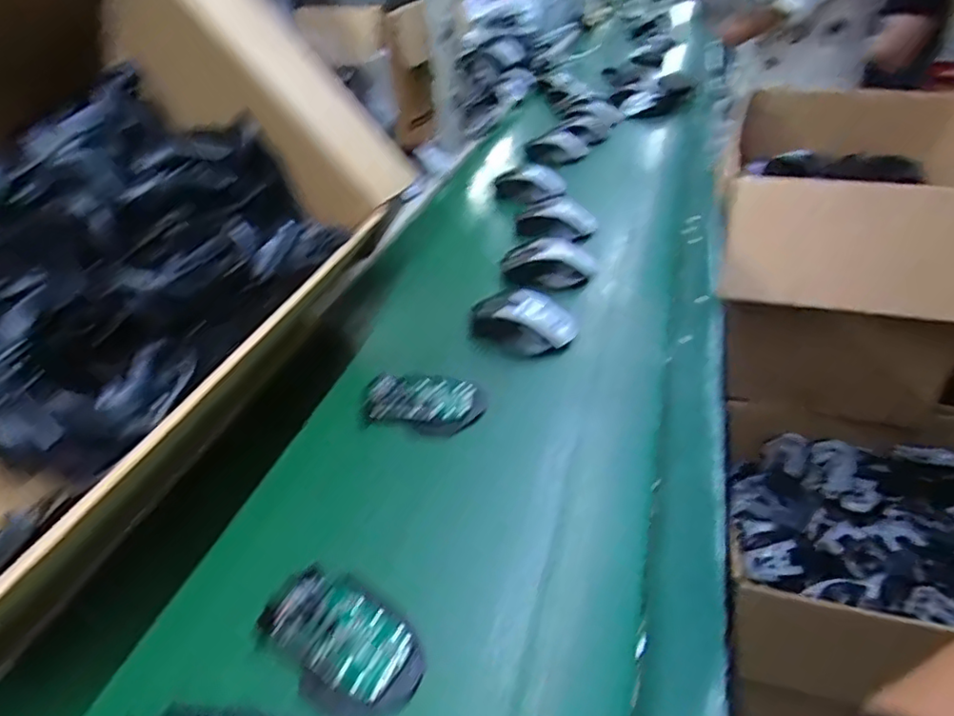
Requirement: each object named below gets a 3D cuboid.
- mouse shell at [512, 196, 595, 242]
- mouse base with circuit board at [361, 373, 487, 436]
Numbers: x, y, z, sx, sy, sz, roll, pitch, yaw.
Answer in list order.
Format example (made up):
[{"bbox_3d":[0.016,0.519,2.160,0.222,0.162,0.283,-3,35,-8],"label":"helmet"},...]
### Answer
[{"bbox_3d":[0.112,-0.202,0.870,0.122,0.062,0.035,20,43,28],"label":"mouse shell"},{"bbox_3d":[-0.053,0.041,0.584,0.122,0.022,0.064,3,38,9],"label":"mouse base with circuit board"}]

